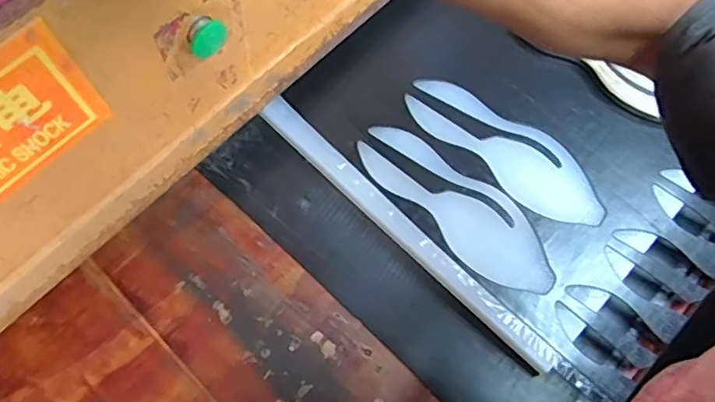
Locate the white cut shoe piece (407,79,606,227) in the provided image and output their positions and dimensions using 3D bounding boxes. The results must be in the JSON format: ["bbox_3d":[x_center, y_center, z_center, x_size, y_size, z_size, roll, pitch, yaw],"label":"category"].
[{"bbox_3d":[0.187,-0.066,0.727,0.271,0.010,0.092,36,73,10],"label":"white cut shoe piece"}]

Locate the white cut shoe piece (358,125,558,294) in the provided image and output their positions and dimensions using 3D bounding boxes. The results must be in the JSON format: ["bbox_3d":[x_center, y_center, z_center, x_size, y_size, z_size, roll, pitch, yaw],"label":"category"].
[{"bbox_3d":[0.122,0.006,0.700,0.272,0.005,0.090,41,74,12],"label":"white cut shoe piece"}]

